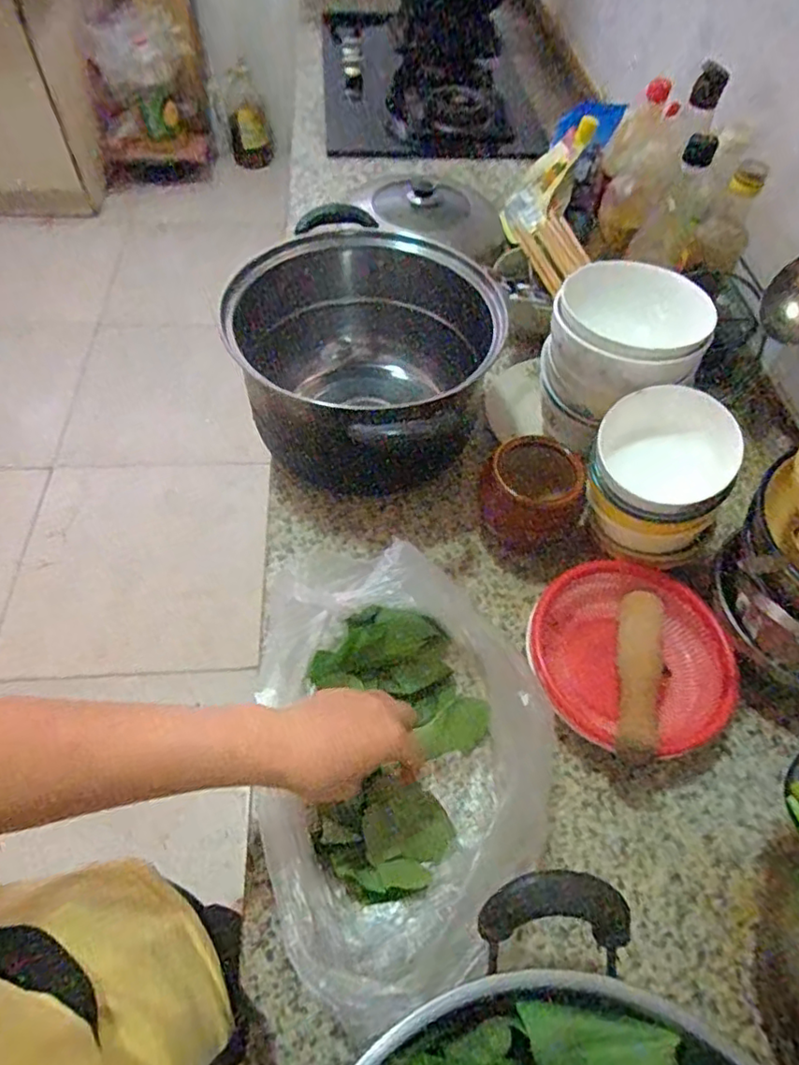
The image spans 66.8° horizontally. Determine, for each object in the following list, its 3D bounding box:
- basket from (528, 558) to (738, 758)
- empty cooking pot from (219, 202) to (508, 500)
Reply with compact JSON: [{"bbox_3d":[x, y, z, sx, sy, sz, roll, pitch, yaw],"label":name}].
[{"bbox_3d":[0.206,0.112,0.546,0.170,0.060,0.170,2,56,-2],"label":"basket"},{"bbox_3d":[-0.042,-0.195,0.677,0.266,0.180,0.264,2,56,-2],"label":"empty cooking pot"}]

